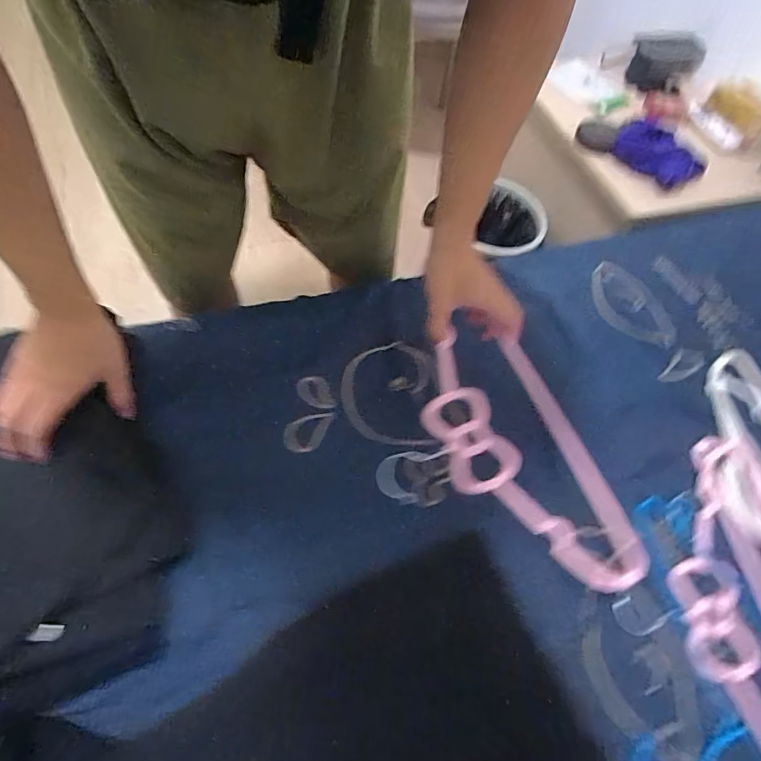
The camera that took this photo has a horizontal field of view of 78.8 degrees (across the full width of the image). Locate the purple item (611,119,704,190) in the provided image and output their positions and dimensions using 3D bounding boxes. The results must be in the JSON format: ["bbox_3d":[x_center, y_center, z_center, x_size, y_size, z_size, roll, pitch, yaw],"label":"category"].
[{"bbox_3d":[0.477,-0.403,0.813,0.111,0.034,0.160,-13,64,-14],"label":"purple item"}]

